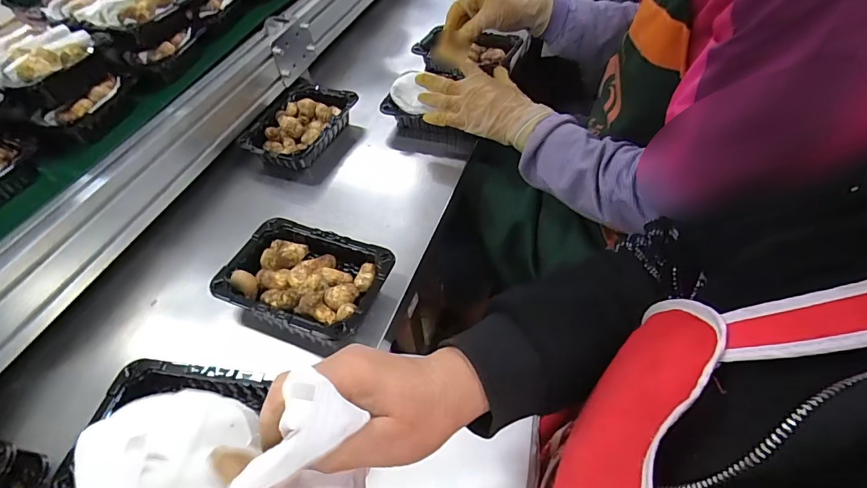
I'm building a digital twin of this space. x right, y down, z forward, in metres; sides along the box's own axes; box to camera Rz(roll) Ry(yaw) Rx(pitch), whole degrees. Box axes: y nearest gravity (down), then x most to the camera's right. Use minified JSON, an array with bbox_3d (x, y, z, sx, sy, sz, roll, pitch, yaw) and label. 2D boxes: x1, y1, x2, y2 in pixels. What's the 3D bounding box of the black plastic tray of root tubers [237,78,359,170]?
[{"bbox_3d":[-0.217,-0.197,0.718,0.135,0.044,0.192,14,52,15],"label":"black plastic tray of root tubers"}]

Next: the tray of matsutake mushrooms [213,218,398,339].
[{"bbox_3d":[-0.150,0.043,0.513,0.181,0.044,0.126,18,53,18],"label":"tray of matsutake mushrooms"}]

